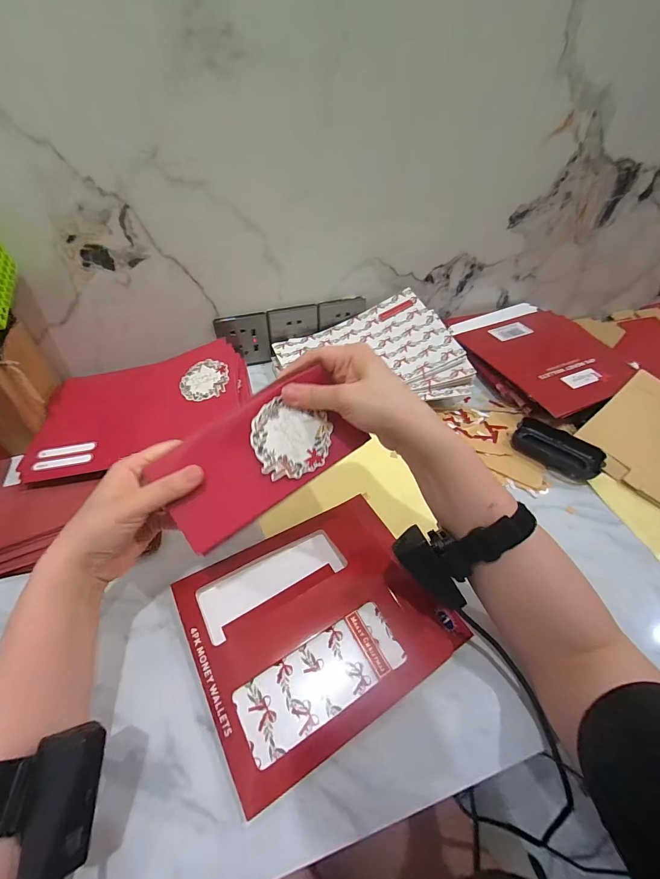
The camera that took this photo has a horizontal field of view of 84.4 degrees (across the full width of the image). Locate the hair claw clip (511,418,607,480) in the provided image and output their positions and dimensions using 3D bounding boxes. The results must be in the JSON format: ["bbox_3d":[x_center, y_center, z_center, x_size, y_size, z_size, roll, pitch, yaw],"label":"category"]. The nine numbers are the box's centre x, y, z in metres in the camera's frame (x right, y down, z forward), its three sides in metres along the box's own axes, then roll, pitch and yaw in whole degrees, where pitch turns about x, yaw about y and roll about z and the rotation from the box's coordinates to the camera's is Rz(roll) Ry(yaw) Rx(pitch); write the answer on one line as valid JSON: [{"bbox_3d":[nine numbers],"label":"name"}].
[{"bbox_3d":[0.315,0.013,0.508,0.109,0.029,0.057,33,56,25],"label":"hair claw clip"}]

